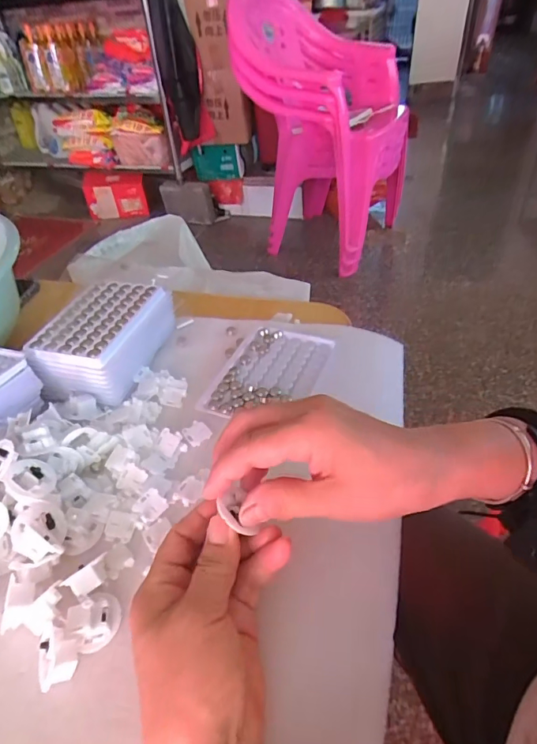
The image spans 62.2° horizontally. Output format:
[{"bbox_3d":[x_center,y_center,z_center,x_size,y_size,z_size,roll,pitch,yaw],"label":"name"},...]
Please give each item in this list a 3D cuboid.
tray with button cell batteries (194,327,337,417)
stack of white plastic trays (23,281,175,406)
[{"bbox_3d":[0.001,0.001,0.421,0.088,0.008,0.129,14,46,19],"label":"tray with button cell batteries"},{"bbox_3d":[-0.160,-0.034,0.439,0.100,0.046,0.132,6,44,11],"label":"stack of white plastic trays"}]

